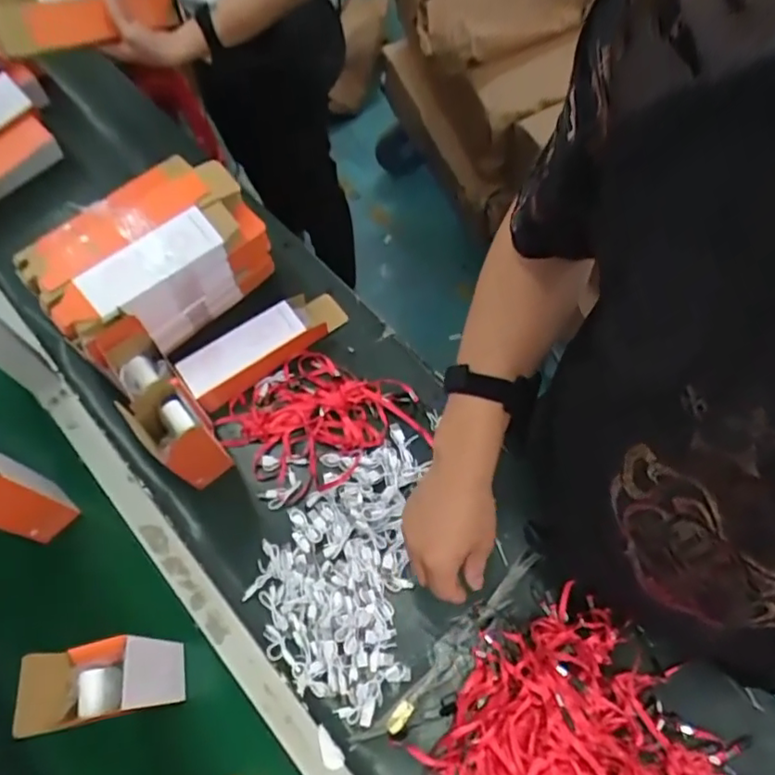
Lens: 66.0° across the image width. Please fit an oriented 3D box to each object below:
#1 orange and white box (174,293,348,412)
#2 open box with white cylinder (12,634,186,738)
[{"bbox_3d":[-0.171,-0.064,0.846,0.248,0.053,0.071,-32,67,-13],"label":"orange and white box"},{"bbox_3d":[-0.272,0.292,0.601,0.062,0.230,0.067,-8,64,-1],"label":"open box with white cylinder"}]

